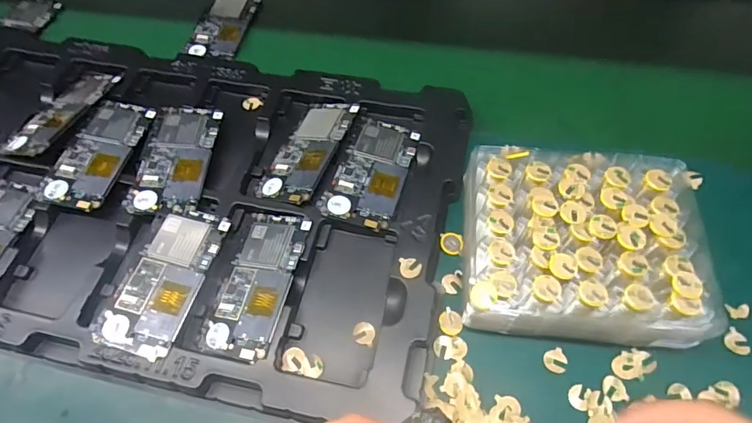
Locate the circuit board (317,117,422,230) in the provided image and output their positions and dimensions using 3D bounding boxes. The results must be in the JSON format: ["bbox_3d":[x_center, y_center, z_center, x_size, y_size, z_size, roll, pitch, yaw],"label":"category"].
[{"bbox_3d":[-0.002,-0.040,0.431,0.065,0.012,0.122,13,60,10],"label":"circuit board"}]

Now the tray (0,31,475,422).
[{"bbox_3d":[-0.220,-0.030,0.439,0.570,0.028,0.327,11,60,9],"label":"tray"}]

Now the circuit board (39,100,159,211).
[{"bbox_3d":[-0.270,-0.060,0.448,0.065,0.004,0.123,14,60,11],"label":"circuit board"}]

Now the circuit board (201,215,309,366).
[{"bbox_3d":[-0.097,0.058,0.379,0.060,0.005,0.123,6,60,21],"label":"circuit board"}]

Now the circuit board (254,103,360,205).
[{"bbox_3d":[-0.066,-0.062,0.444,0.057,0.013,0.125,18,61,13],"label":"circuit board"}]

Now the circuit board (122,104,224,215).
[{"bbox_3d":[-0.193,-0.054,0.442,0.066,0.004,0.128,4,59,5],"label":"circuit board"}]

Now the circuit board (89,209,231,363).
[{"bbox_3d":[-0.173,0.054,0.379,0.062,0.005,0.126,15,61,11],"label":"circuit board"}]

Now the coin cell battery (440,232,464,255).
[{"bbox_3d":[0.067,0.028,0.403,0.019,0.004,0.019,9,60,8],"label":"coin cell battery"}]

